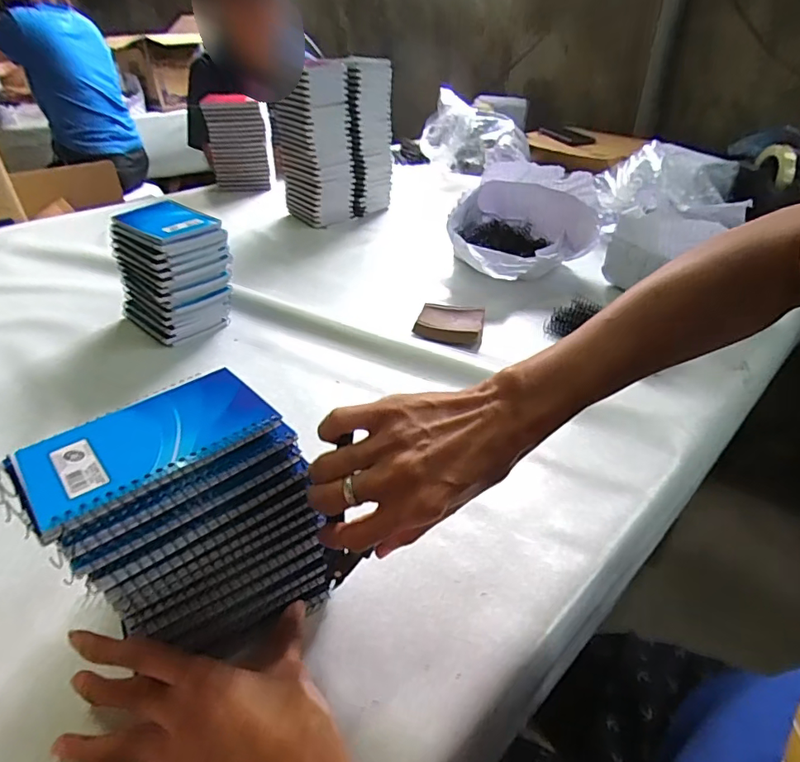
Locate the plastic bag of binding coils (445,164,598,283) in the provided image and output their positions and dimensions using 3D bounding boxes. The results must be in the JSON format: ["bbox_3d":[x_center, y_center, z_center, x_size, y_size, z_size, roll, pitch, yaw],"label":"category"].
[{"bbox_3d":[0.196,-0.252,0.814,0.230,0.124,0.249,10,38,16],"label":"plastic bag of binding coils"}]

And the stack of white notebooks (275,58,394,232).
[{"bbox_3d":[-0.135,-0.497,1.049,0.127,0.281,0.220,28,43,35],"label":"stack of white notebooks"}]

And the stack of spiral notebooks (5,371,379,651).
[{"bbox_3d":[-0.132,0.092,0.329,0.121,0.136,0.134,28,46,35],"label":"stack of spiral notebooks"}]

